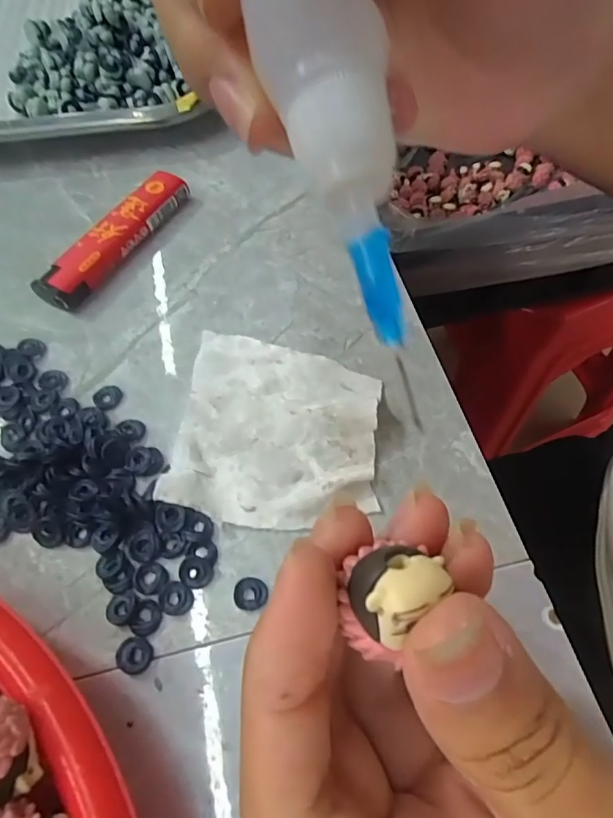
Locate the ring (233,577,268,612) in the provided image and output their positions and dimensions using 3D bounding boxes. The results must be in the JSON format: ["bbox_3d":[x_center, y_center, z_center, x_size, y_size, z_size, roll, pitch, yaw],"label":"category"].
[{"bbox_3d":[-0.016,0.052,0.146,0.009,0.004,0.009,0,59,1],"label":"ring"}]

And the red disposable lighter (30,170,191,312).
[{"bbox_3d":[-0.077,-0.070,0.213,0.020,0.013,0.076,28,65,17],"label":"red disposable lighter"}]

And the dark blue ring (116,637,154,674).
[{"bbox_3d":[-0.046,0.066,0.138,0.010,0.004,0.009,-4,59,-2],"label":"dark blue ring"}]

